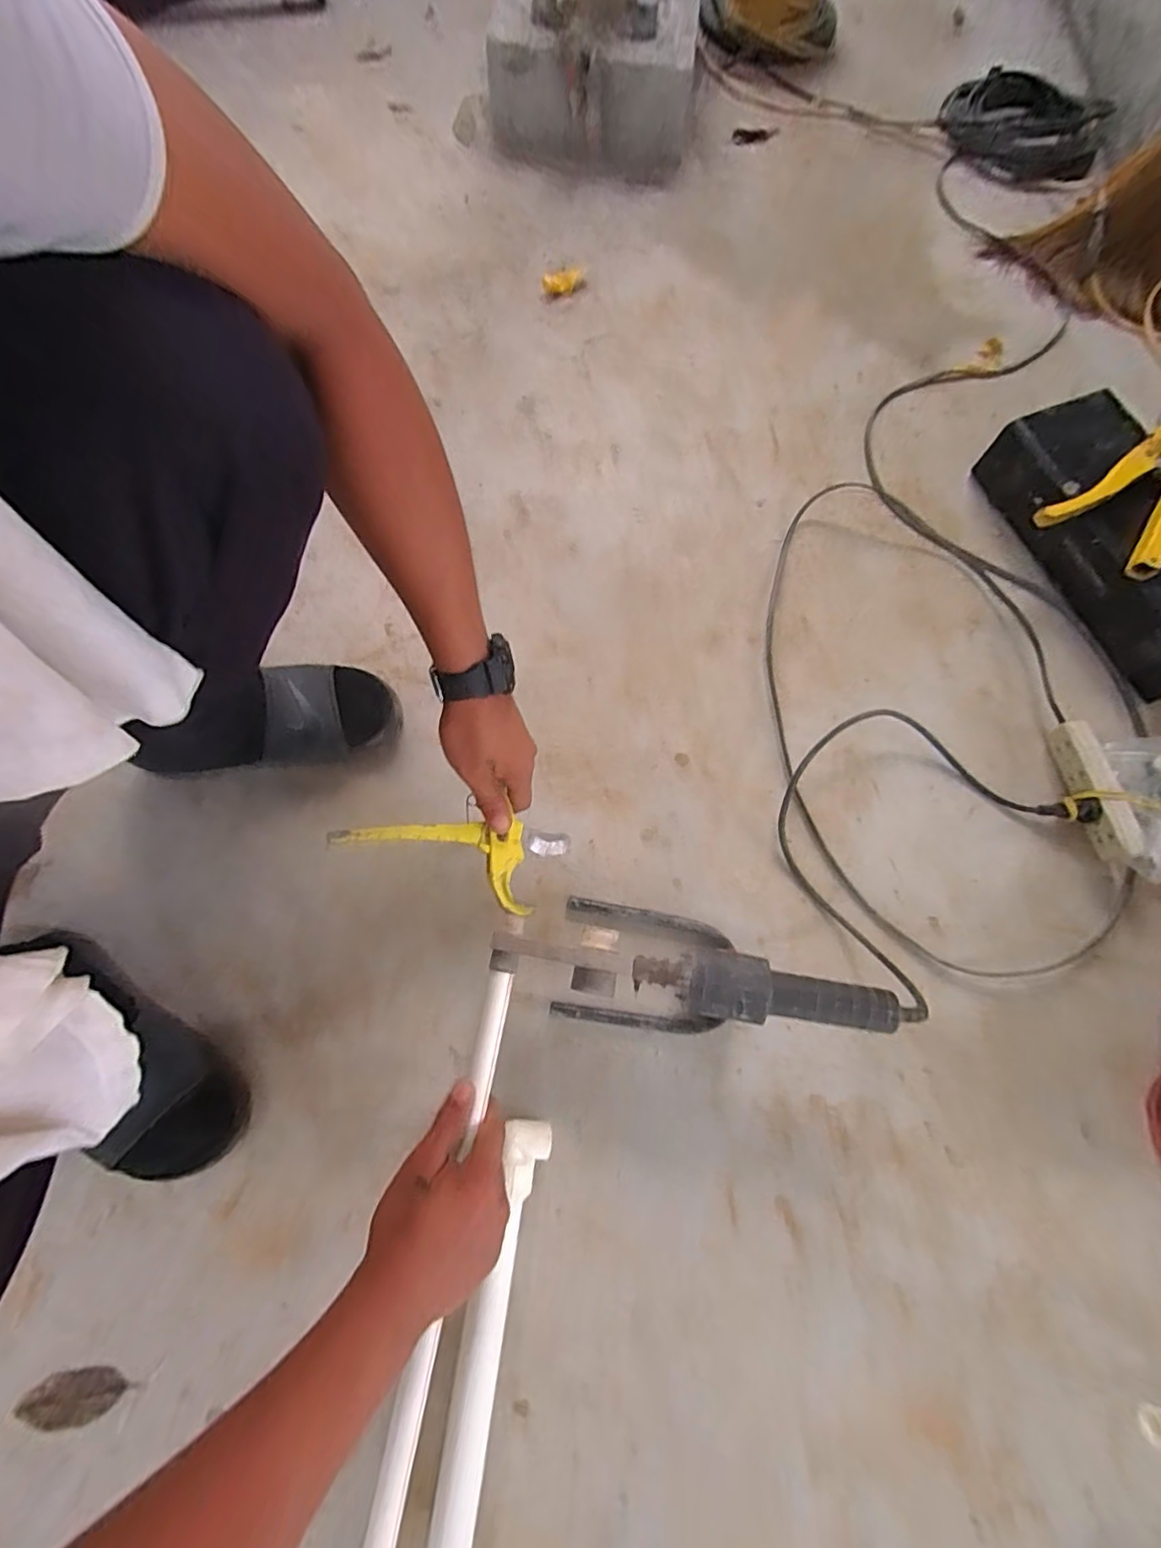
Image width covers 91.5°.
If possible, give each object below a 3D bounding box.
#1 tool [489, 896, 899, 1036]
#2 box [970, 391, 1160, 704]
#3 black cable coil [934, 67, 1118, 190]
[{"bbox_3d":[0.088,0.180,0.487,0.327,0.128,0.101,11,73,1],"label":"tool"},{"bbox_3d":[0.636,-0.274,0.666,0.156,0.086,0.360,-25,76,-9],"label":"box"},{"bbox_3d":[0.699,-1.034,0.908,0.236,0.047,0.223,1,73,-2],"label":"black cable coil"}]

